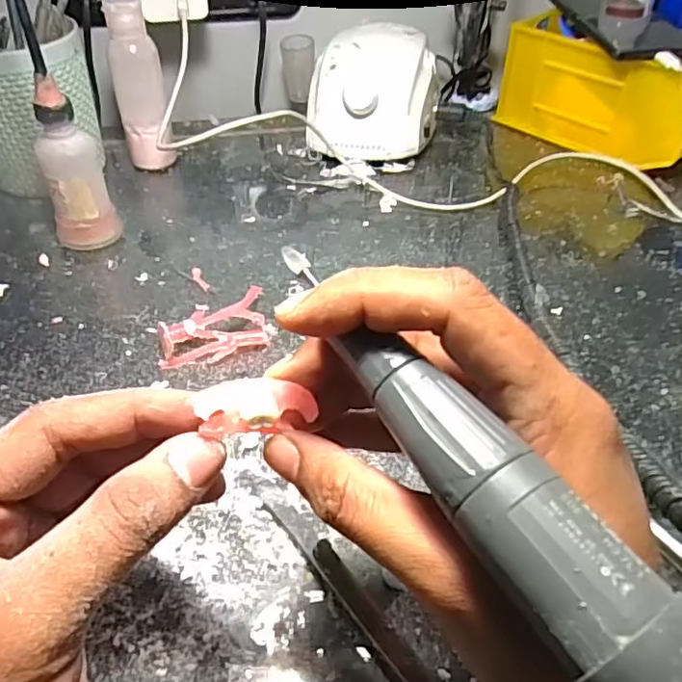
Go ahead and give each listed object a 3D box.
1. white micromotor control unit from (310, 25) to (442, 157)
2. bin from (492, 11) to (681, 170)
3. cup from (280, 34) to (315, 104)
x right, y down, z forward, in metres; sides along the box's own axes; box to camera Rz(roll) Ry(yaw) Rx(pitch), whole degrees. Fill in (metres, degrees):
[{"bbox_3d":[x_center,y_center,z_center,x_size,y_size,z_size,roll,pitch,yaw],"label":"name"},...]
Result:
[{"bbox_3d":[0.030,-0.216,0.529,0.107,0.078,0.127,4,44,3],"label":"white micromotor control unit"},{"bbox_3d":[0.236,-0.222,0.533,0.172,0.090,0.094,33,52,29],"label":"bin"},{"bbox_3d":[-0.039,-0.250,0.554,0.028,0.052,0.028,1,44,-1],"label":"cup"}]

